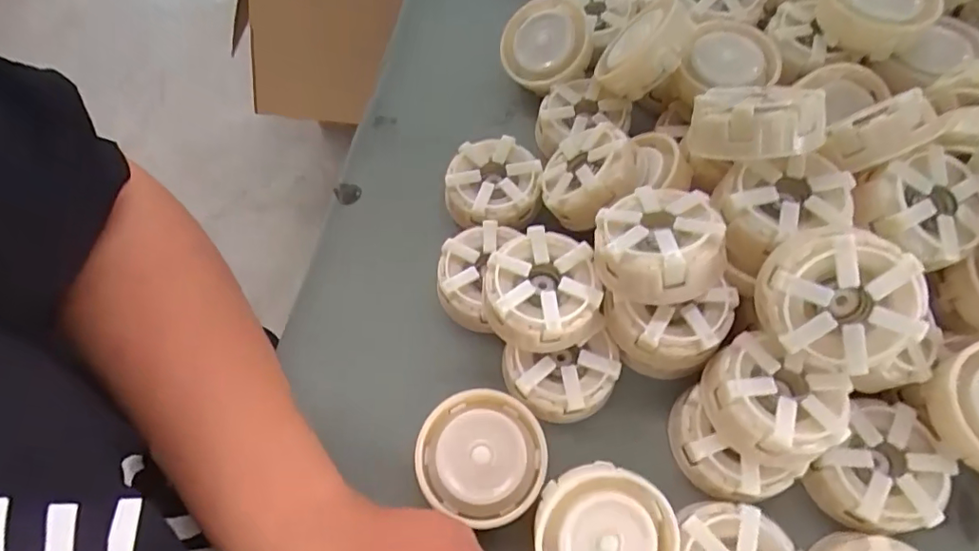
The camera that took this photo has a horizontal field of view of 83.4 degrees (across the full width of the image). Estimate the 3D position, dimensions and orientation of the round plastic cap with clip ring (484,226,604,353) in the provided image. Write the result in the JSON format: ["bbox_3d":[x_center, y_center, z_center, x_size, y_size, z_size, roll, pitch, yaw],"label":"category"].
[{"bbox_3d":[0.027,0.009,0.294,0.056,0.034,0.059,-1,64,3],"label":"round plastic cap with clip ring"}]

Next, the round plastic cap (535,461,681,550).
[{"bbox_3d":[0.054,0.121,0.254,0.064,0.014,0.064,0,89,6],"label":"round plastic cap"}]

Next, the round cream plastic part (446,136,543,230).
[{"bbox_3d":[0.002,-0.057,0.346,0.058,0.025,0.052,-3,64,2],"label":"round cream plastic part"}]

